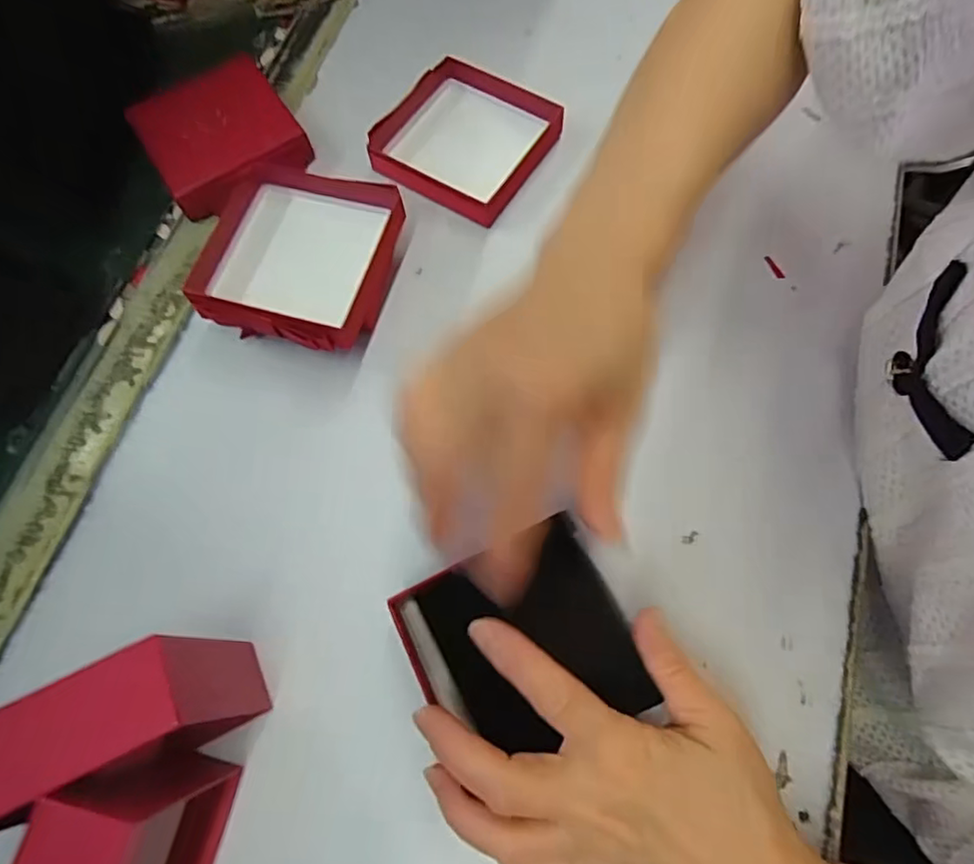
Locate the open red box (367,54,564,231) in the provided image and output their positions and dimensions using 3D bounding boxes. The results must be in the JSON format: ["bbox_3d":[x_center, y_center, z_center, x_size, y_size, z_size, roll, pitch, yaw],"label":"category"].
[{"bbox_3d":[-0.012,-0.188,0.381,0.101,0.022,0.091,29,73,12],"label":"open red box"}]

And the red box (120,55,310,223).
[{"bbox_3d":[-0.174,-0.193,0.390,0.089,0.028,0.093,-31,71,-9],"label":"red box"}]

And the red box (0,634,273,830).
[{"bbox_3d":[-0.145,0.117,0.239,0.087,0.091,0.038,-23,70,-6],"label":"red box"}]

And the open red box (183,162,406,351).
[{"bbox_3d":[-0.106,-0.097,0.342,0.105,0.046,0.110,7,70,5],"label":"open red box"}]

